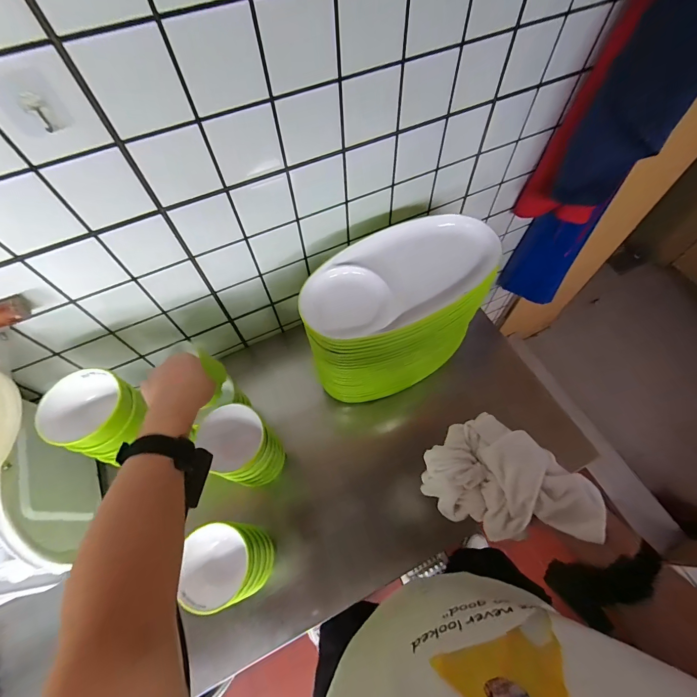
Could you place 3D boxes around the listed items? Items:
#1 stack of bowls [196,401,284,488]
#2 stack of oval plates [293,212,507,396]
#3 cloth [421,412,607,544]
[{"bbox_3d":[-0.184,0.177,0.612,0.104,0.172,0.098,-25,63,-10],"label":"stack of bowls"},{"bbox_3d":[0.095,-0.067,0.719,0.358,0.330,0.167,-22,62,-8],"label":"stack of oval plates"},{"bbox_3d":[0.193,0.169,0.429,0.178,0.086,0.121,32,68,19],"label":"cloth"}]

